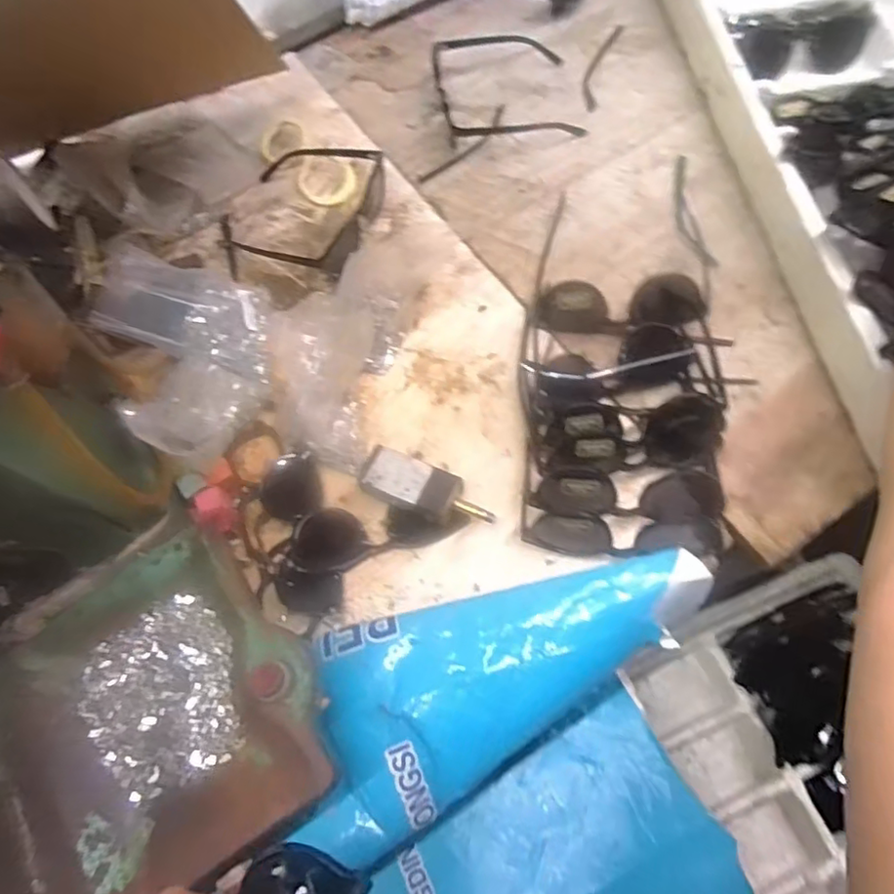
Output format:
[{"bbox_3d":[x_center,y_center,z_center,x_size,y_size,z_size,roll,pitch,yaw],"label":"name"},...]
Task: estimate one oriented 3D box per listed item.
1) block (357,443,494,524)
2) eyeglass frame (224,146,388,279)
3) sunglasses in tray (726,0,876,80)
[{"bbox_3d":[-0.014,0.035,0.468,0.104,0.026,0.039,20,68,12],"label":"block"},{"bbox_3d":[-0.141,-0.242,0.597,0.137,0.039,0.169,18,68,11],"label":"eyeglass frame"},{"bbox_3d":[0.371,-0.423,0.630,0.135,0.027,0.085,-3,65,2],"label":"sunglasses in tray"}]

